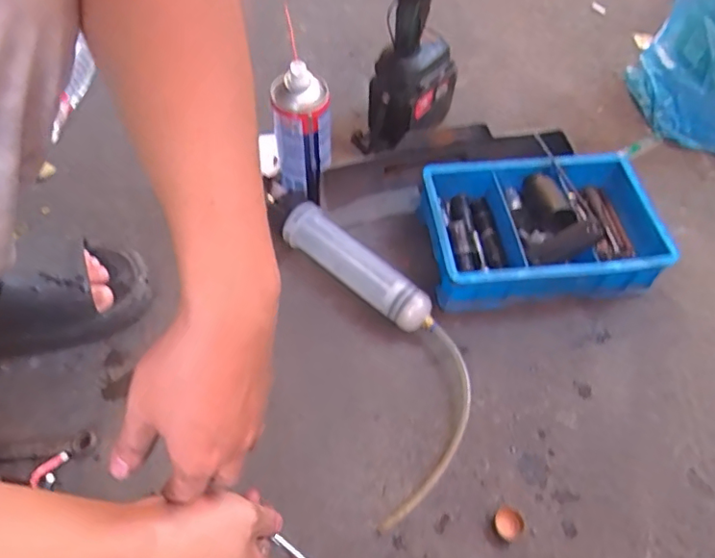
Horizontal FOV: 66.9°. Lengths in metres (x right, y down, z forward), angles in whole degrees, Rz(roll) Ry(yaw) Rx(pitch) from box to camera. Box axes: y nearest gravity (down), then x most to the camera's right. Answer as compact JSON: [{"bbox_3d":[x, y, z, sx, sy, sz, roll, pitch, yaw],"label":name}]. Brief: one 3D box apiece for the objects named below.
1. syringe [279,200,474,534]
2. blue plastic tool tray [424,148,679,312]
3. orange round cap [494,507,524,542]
[{"bbox_3d":[0.023,0.053,0.586,0.137,0.047,0.364,-17,58,-13],"label":"syringe"},{"bbox_3d":[0.212,-0.060,0.646,0.257,0.071,0.165,-4,56,-4],"label":"blue plastic tool tray"},{"bbox_3d":[0.138,0.225,0.497,0.025,0.012,0.026,1,56,-1],"label":"orange round cap"}]

